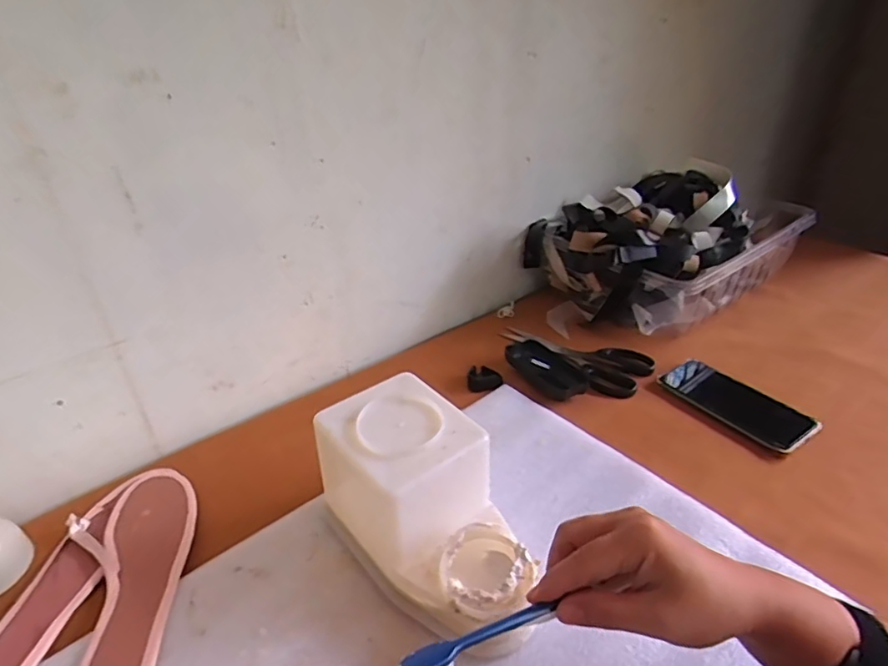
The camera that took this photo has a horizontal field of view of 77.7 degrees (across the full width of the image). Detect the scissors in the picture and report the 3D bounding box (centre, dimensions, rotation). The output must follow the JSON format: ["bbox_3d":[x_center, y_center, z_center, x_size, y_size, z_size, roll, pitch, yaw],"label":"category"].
[{"bbox_3d":[0.163,0.033,0.713,0.194,0.012,0.088,15,35,25],"label":"scissors"}]

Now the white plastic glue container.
[{"bbox_3d":[-0.008,0.135,0.436,0.104,0.112,0.197,-26,39,-34],"label":"white plastic glue container"}]

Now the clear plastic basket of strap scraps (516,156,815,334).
[{"bbox_3d":[0.331,-0.129,0.818,0.357,0.169,0.238,-21,36,-29],"label":"clear plastic basket of strap scraps"}]

